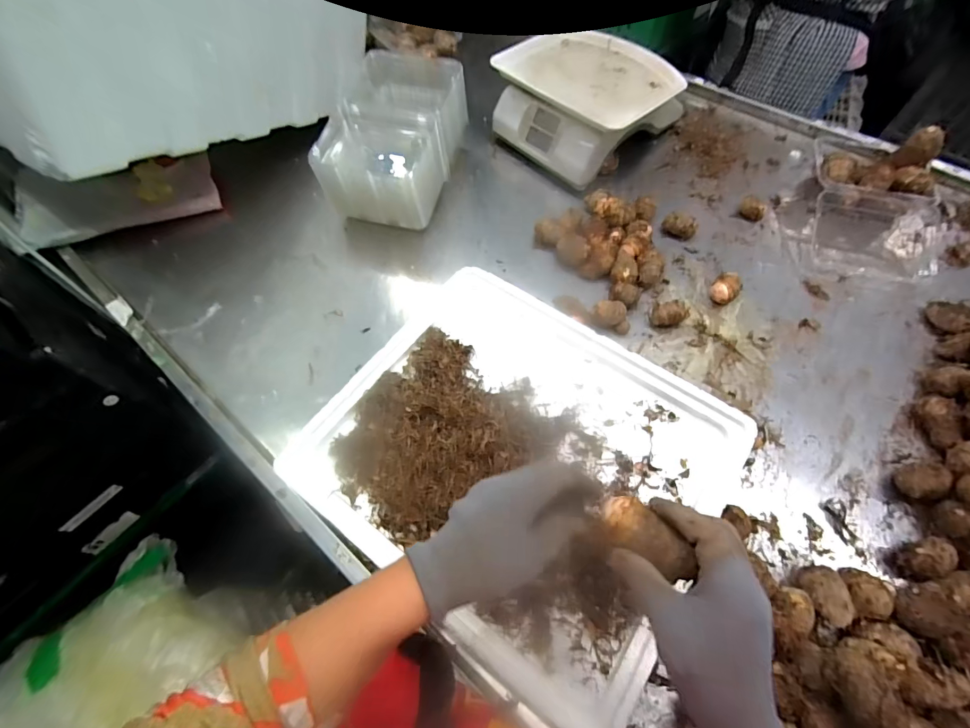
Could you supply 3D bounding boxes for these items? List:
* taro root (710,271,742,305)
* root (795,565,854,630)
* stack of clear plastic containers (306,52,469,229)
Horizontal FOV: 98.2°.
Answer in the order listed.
[{"bbox_3d":[0.359,-0.111,0.631,0.036,0.033,0.047,41,70,21],"label":"taro root"},{"bbox_3d":[0.351,0.240,0.437,0.040,0.044,0.053,-13,61,-5],"label":"root"},{"bbox_3d":[-0.154,-0.393,0.751,0.191,0.162,0.310,15,63,11],"label":"stack of clear plastic containers"}]

